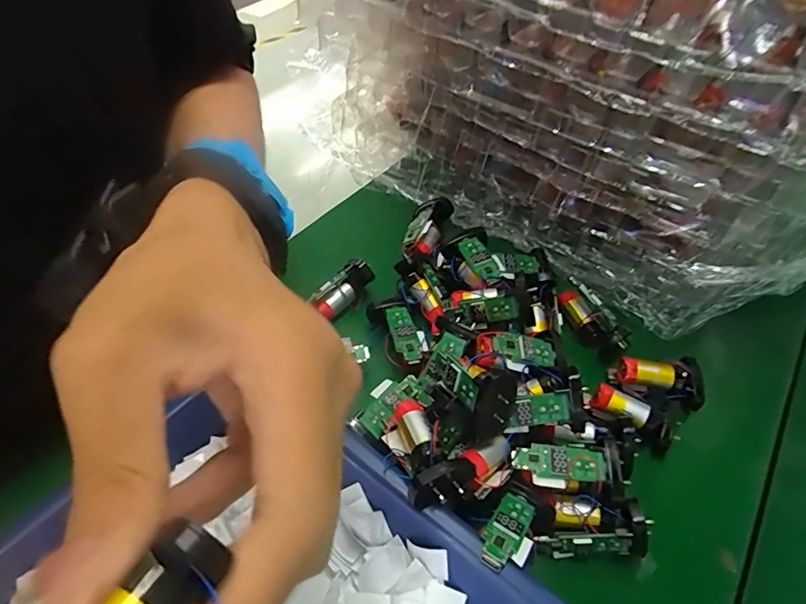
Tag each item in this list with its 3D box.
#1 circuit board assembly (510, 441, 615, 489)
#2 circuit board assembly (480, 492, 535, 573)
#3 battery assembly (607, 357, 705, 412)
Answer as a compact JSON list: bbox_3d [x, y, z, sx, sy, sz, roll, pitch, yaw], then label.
[{"bbox_3d":[0.079,0.079,0.236,0.049,0.005,0.020,0,58,2],"label":"circuit board assembly"},{"bbox_3d":[0.049,0.103,0.219,0.020,0.010,0.039,27,30,19],"label":"circuit board assembly"},{"bbox_3d":[0.154,0.046,0.290,0.048,0.019,0.025,4,49,4],"label":"battery assembly"}]

